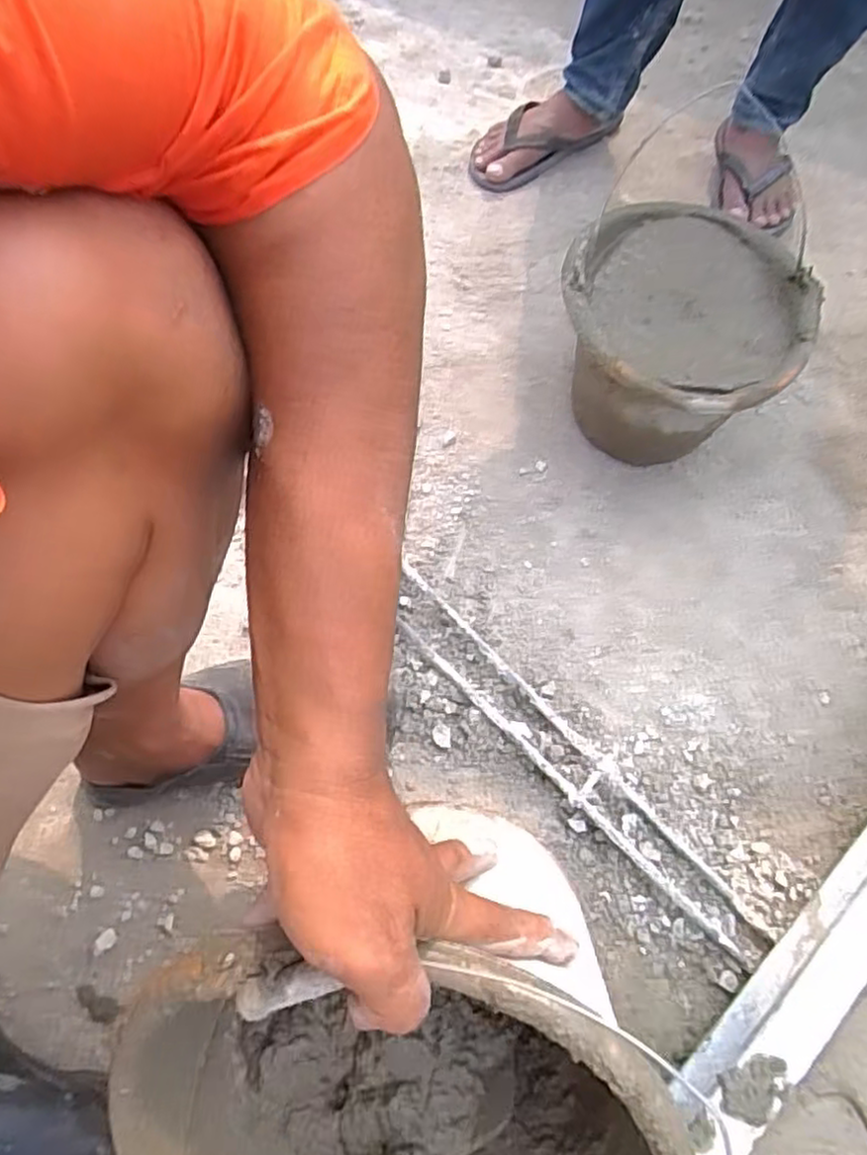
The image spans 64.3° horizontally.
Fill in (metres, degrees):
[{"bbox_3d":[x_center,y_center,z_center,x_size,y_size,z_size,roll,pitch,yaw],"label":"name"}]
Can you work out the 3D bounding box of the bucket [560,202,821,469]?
[{"bbox_3d":[0.245,-0.232,0.725,0.235,0.179,0.259,27,65,16],"label":"bucket"}]

